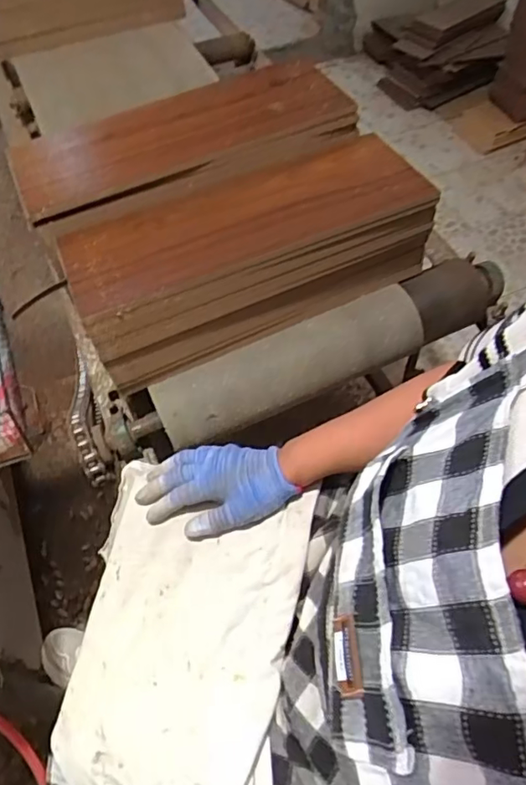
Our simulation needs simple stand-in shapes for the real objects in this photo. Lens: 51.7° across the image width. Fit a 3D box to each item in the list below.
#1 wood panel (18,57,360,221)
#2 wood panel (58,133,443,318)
[{"bbox_3d":[-0.114,-0.373,0.763,0.458,0.018,0.171,-23,58,-11],"label":"wood panel"},{"bbox_3d":[-0.022,-0.230,0.699,0.464,0.011,0.167,-24,58,-11],"label":"wood panel"}]

